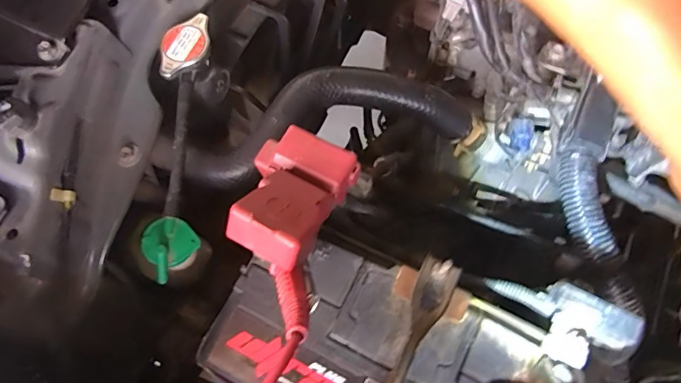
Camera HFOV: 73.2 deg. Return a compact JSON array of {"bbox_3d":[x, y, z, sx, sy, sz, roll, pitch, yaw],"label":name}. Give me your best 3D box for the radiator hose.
[{"bbox_3d":[-0.023,-0.066,0.447,0.305,0.052,0.091,-16,71,-4],"label":"radiator hose"}]

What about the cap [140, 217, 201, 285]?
[{"bbox_3d":[-0.140,0.042,0.369,0.042,0.021,0.042,0,71,1],"label":"cap"}]

